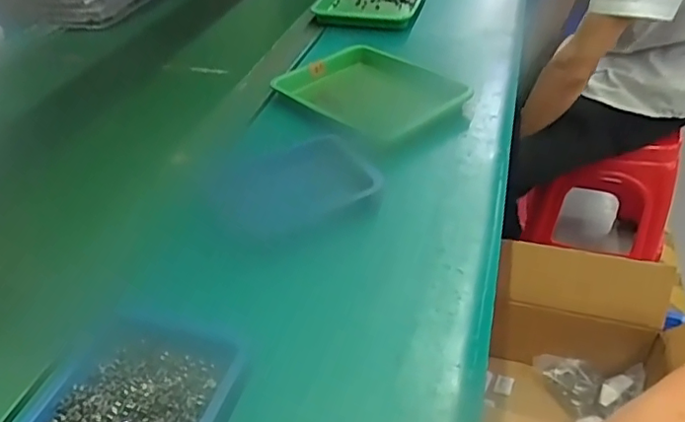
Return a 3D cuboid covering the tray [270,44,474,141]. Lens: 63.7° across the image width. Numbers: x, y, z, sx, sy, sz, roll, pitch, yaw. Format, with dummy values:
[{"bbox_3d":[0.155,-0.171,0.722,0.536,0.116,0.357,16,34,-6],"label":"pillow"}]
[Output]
[{"bbox_3d":[0.035,-0.155,0.698,0.175,0.032,0.215,-34,48,-32],"label":"tray"}]

